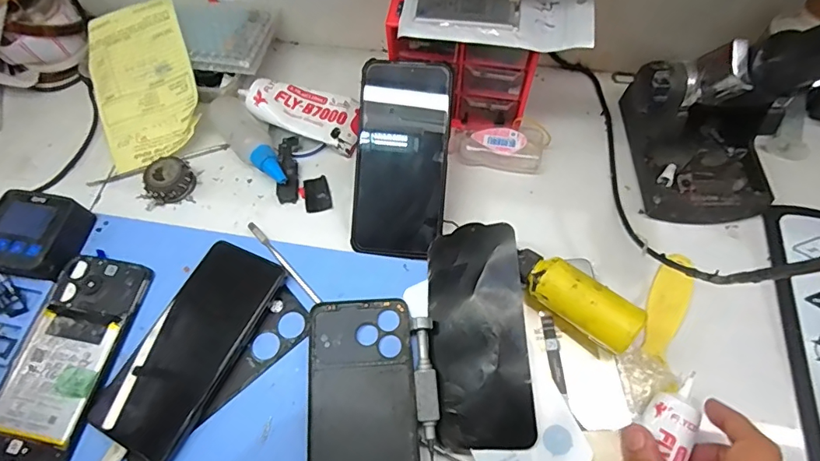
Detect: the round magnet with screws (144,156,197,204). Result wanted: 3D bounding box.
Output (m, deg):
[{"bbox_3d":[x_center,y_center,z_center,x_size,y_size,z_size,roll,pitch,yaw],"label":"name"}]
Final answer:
[{"bbox_3d":[-0.224,-0.047,0.446,0.037,0.023,0.040,-1,63,1],"label":"round magnet with screws"}]

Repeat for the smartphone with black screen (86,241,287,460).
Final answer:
[{"bbox_3d":[-0.168,0.085,0.367,0.077,0.015,0.161,26,66,14],"label":"smartphone with black screen"}]

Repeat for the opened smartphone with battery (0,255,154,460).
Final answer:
[{"bbox_3d":[-0.266,0.098,0.367,0.073,0.008,0.162,10,64,6],"label":"opened smartphone with battery"}]

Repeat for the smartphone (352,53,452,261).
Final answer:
[{"bbox_3d":[-0.007,-0.061,0.403,0.074,0.006,0.163,6,92,4],"label":"smartphone"}]

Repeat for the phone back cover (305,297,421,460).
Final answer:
[{"bbox_3d":[-0.033,0.131,0.342,0.077,0.008,0.168,-4,63,-1],"label":"phone back cover"}]

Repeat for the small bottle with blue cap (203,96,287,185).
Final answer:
[{"bbox_3d":[-0.153,-0.086,0.452,0.036,0.034,0.109,-40,69,-17],"label":"small bottle with blue cap"}]

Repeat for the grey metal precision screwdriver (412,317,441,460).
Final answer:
[{"bbox_3d":[0.012,0.117,0.344,0.016,0.013,0.107,-3,63,0],"label":"grey metal precision screwdriver"}]

